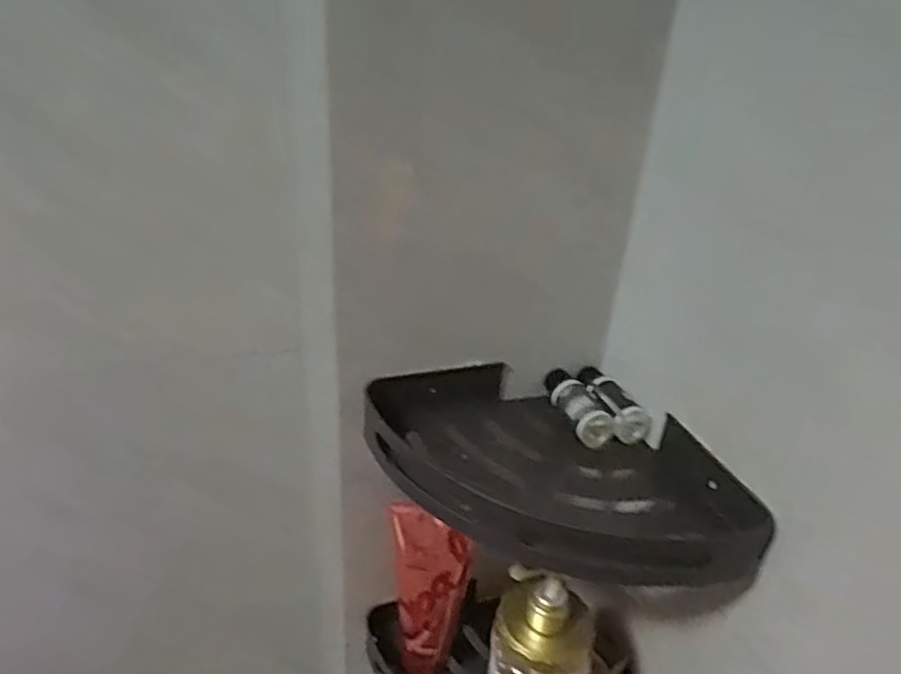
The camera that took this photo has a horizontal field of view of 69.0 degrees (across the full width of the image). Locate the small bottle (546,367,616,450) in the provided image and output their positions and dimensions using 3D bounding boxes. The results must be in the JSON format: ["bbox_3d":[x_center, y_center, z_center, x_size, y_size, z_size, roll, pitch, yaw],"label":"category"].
[{"bbox_3d":[0.097,0.052,0.514,0.028,0.022,0.076,-7,32,-18],"label":"small bottle"}]

